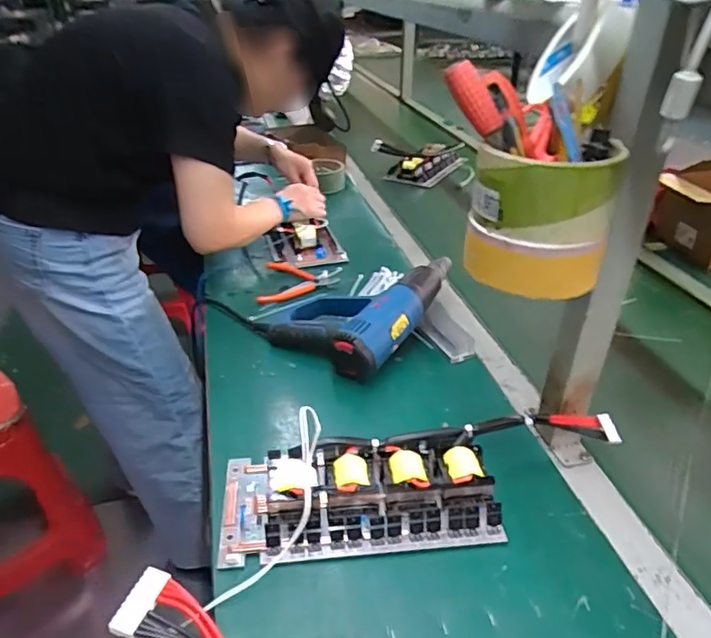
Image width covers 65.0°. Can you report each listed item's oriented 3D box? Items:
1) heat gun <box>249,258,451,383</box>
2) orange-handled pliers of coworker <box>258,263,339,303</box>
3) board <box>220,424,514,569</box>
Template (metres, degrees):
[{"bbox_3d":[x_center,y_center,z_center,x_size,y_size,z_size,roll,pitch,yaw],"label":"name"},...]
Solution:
[{"bbox_3d":[0.008,-0.031,0.886,0.220,0.085,0.270,22,39,31],"label":"heat gun"},{"bbox_3d":[-0.101,-0.065,1.006,0.133,0.013,0.136,0,32,0],"label":"orange-handled pliers of coworker"},{"bbox_3d":[0.001,0.179,0.596,0.285,0.057,0.135,-4,33,-6],"label":"board"}]

